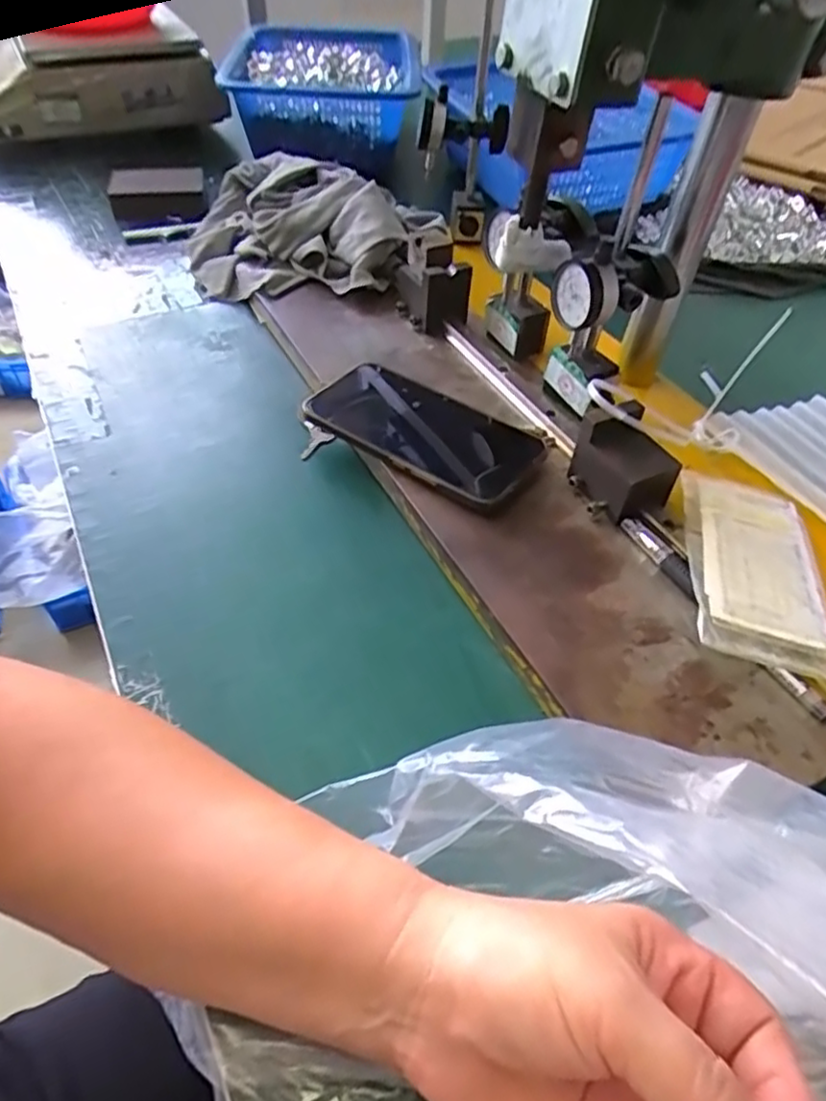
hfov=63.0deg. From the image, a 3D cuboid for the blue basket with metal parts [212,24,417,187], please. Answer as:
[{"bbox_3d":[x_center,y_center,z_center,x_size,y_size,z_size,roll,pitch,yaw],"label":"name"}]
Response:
[{"bbox_3d":[-0.111,-0.574,0.857,0.213,0.108,0.264,0,46,-4],"label":"blue basket with metal parts"}]

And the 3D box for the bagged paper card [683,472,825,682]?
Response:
[{"bbox_3d":[0.193,0.007,0.381,0.072,0.006,0.147,16,42,4],"label":"bagged paper card"}]

